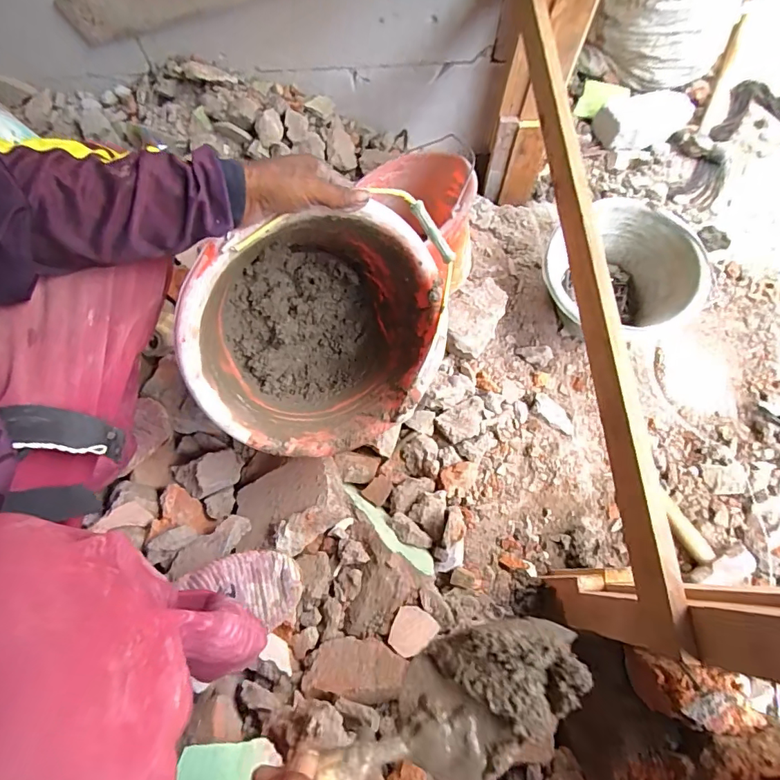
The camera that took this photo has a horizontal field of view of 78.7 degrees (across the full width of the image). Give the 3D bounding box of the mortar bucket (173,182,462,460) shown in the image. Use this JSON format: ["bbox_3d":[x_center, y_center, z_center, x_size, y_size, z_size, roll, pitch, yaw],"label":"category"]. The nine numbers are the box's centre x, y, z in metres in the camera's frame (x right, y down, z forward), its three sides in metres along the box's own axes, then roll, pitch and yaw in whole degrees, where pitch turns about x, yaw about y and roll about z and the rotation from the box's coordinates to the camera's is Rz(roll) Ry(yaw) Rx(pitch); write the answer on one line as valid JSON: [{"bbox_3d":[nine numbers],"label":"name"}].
[{"bbox_3d":[-0.107,-0.098,0.624,0.298,0.240,0.298,-6,110,-17],"label":"mortar bucket"}]

